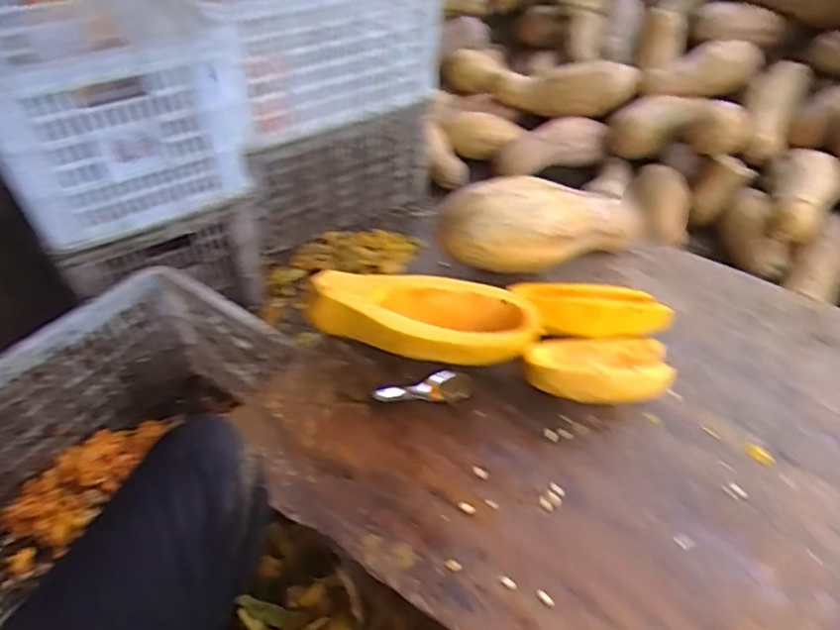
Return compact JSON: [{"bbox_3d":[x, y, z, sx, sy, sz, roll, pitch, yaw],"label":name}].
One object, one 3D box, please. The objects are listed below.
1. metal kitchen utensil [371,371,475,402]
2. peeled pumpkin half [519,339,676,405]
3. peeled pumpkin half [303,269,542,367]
[{"bbox_3d":[0.005,0.089,0.715,0.124,0.022,0.040,-6,46,-7],"label":"metal kitchen utensil"},{"bbox_3d":[0.224,0.070,0.700,0.182,0.079,0.106,-5,46,-6],"label":"peeled pumpkin half"},{"bbox_3d":[0.007,0.010,0.747,0.284,0.091,0.115,8,46,6],"label":"peeled pumpkin half"}]

